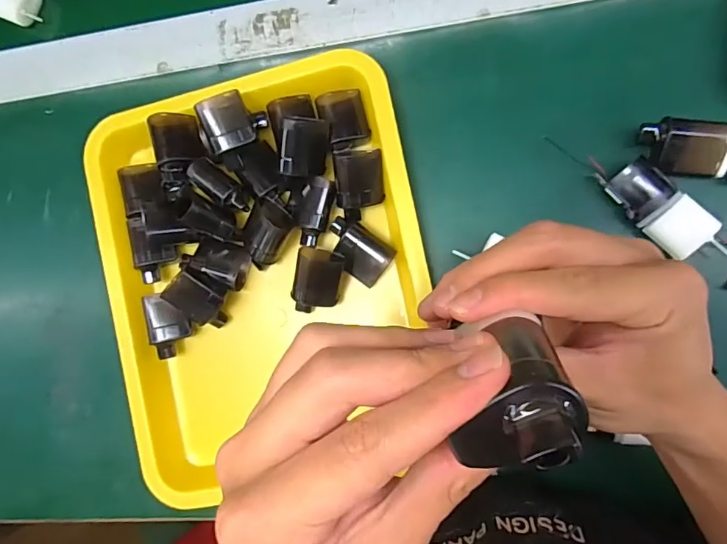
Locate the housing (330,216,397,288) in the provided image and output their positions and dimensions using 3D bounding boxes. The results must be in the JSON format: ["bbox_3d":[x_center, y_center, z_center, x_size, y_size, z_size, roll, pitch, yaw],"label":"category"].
[{"bbox_3d":[-0.005,-0.017,0.387,0.053,0.024,0.038,37,96,8],"label":"housing"}]

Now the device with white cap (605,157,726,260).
[{"bbox_3d":[0.218,-0.043,0.351,0.037,0.022,0.084,-43,83,8],"label":"device with white cap"}]

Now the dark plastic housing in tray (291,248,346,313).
[{"bbox_3d":[-0.037,0.009,0.383,0.036,0.021,0.051,10,92,10],"label":"dark plastic housing in tray"}]

